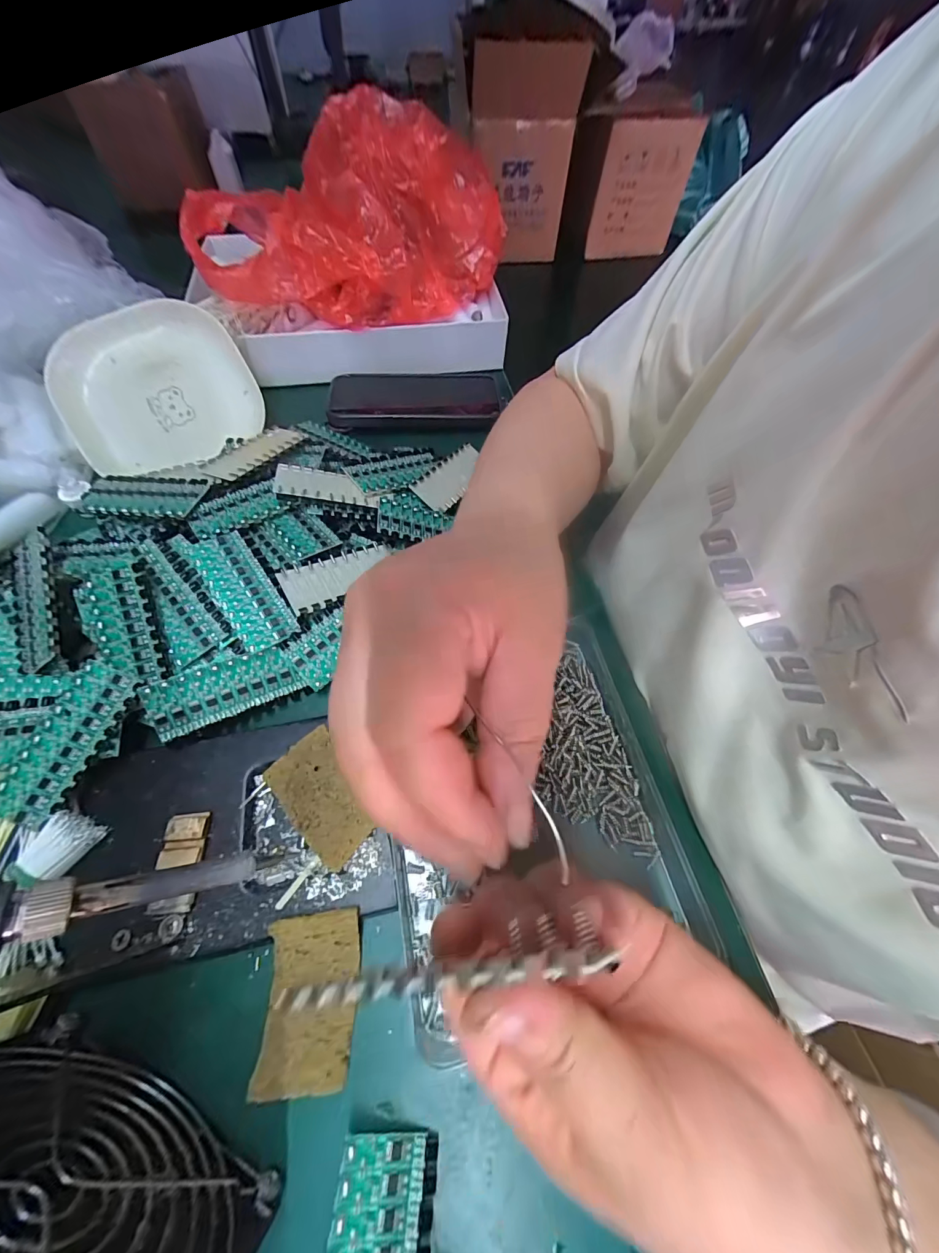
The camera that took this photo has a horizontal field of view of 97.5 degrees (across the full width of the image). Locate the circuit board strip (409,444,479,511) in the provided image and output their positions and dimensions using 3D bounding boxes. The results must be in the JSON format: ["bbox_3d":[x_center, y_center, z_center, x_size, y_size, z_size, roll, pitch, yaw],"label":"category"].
[{"bbox_3d":[-0.013,-0.120,0.330,0.030,0.004,0.074,46,60,-8],"label":"circuit board strip"}]

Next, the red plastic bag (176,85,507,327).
[{"bbox_3d":[-0.110,-0.360,0.376,0.259,0.135,0.156,-32,66,-19],"label":"red plastic bag"}]

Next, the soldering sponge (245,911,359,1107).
[{"bbox_3d":[-0.068,0.159,0.178,0.037,0.008,0.062,2,69,-7],"label":"soldering sponge"}]

